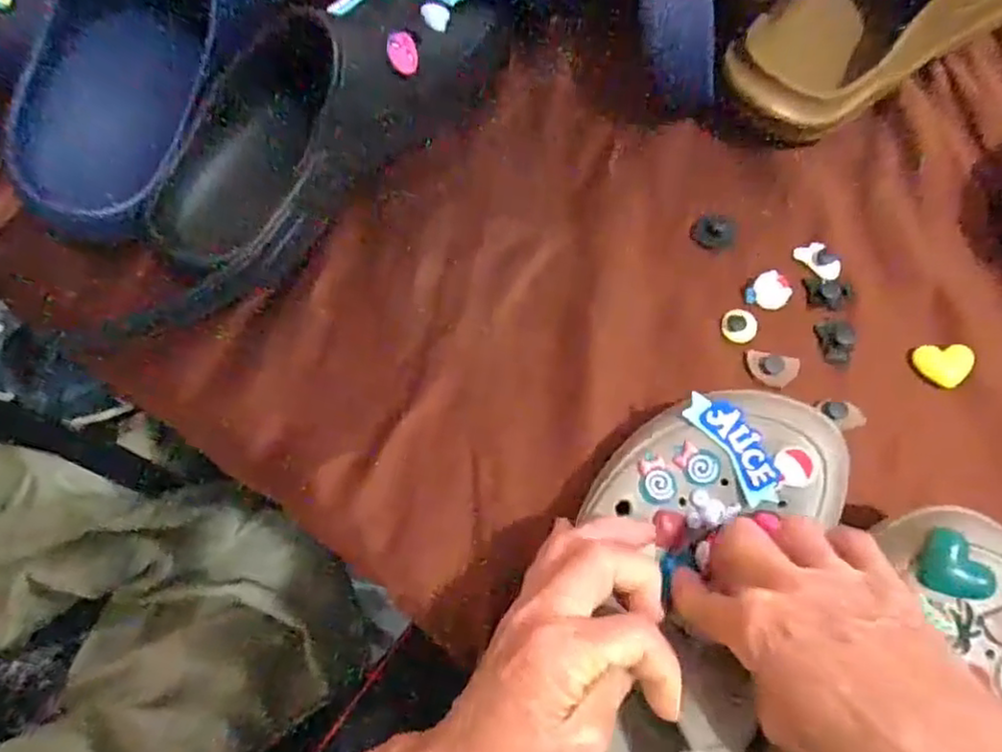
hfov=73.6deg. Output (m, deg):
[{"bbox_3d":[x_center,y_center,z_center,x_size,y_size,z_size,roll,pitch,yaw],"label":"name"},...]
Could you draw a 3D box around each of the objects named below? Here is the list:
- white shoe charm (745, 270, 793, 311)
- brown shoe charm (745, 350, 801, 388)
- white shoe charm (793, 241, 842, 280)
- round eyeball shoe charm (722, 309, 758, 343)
[{"bbox_3d":[0.167,-0.054,0.416,0.026,0.008,0.022,24,72,10],"label":"white shoe charm"},{"bbox_3d":[0.161,-0.003,0.400,0.029,0.007,0.021,18,71,8],"label":"brown shoe charm"},{"bbox_3d":[0.202,-0.074,0.424,0.018,0.004,0.029,-42,74,-14],"label":"white shoe charm"},{"bbox_3d":[0.147,-0.031,0.412,0.018,0.008,0.022,-18,70,-6],"label":"round eyeball shoe charm"}]

